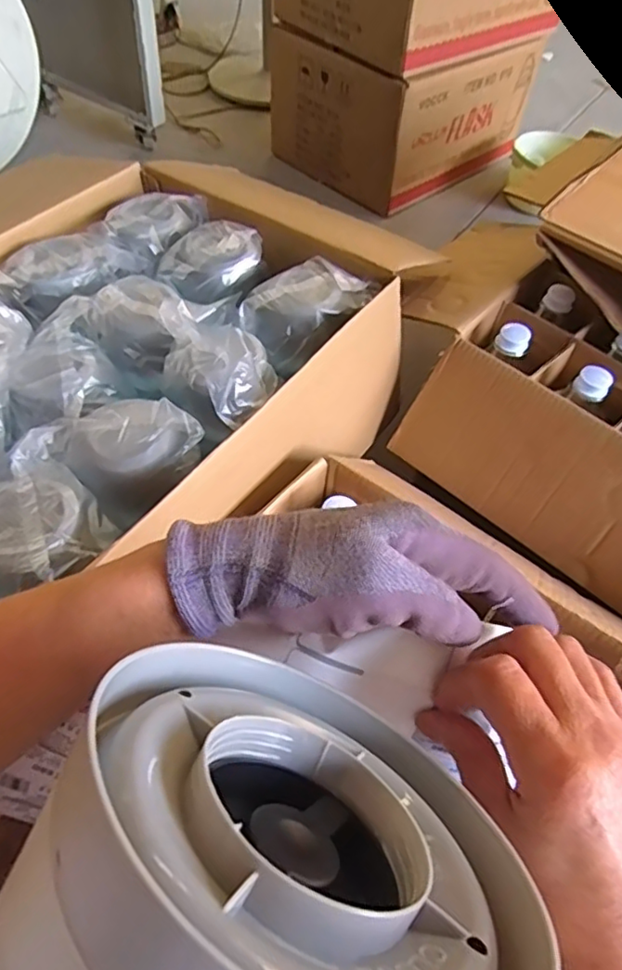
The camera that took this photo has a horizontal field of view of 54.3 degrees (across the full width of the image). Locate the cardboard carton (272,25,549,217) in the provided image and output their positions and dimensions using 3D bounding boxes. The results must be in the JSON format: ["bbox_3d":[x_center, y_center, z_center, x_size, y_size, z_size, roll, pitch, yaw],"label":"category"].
[{"bbox_3d":[0.242,-1.050,1.631,0.608,0.283,0.455,-35,64,-25],"label":"cardboard carton"}]

